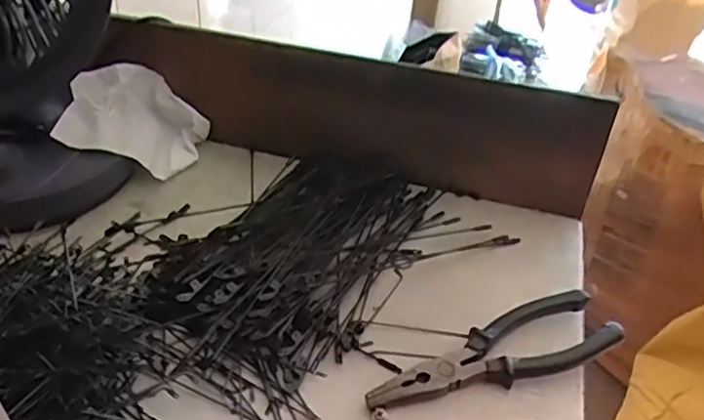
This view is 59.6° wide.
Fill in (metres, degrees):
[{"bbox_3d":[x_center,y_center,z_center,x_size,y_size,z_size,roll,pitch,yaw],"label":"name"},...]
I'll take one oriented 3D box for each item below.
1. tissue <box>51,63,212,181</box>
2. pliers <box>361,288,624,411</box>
[{"bbox_3d":[-0.190,-0.084,0.552,0.117,0.034,0.105,24,40,-22],"label":"tissue"},{"bbox_3d":[0.094,0.094,0.406,0.176,0.021,0.052,-10,39,-19],"label":"pliers"}]

